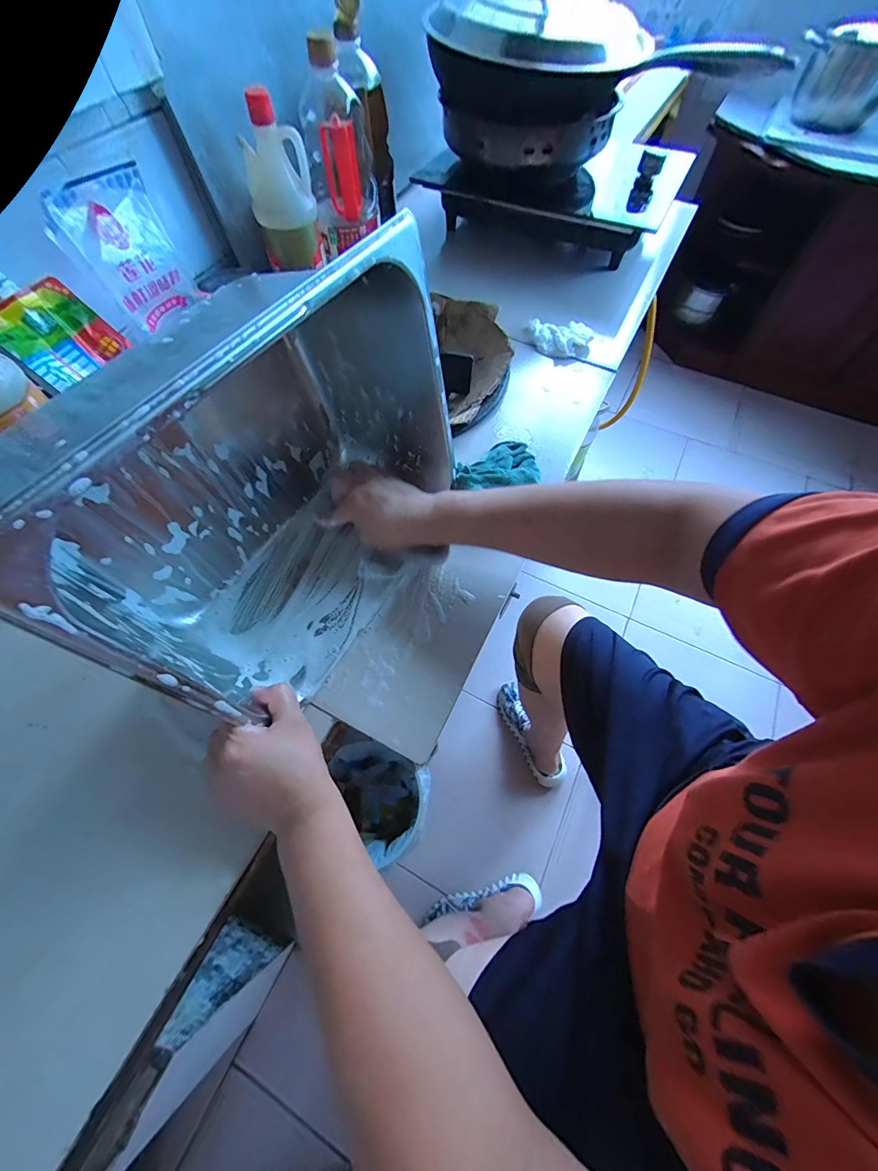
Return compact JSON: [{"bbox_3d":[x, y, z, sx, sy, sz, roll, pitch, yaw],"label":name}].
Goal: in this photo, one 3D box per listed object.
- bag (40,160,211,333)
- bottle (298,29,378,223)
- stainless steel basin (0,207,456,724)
[{"bbox_3d":[-0.347,-0.371,0.460,0.032,0.127,0.123,16,64,9],"label":"bag"},{"bbox_3d":[-0.138,-0.605,0.547,0.087,0.157,0.069,-9,63,-4],"label":"bottle"},{"bbox_3d":[-0.134,-0.083,0.326,0.172,0.254,0.308,28,66,14],"label":"stainless steel basin"}]

